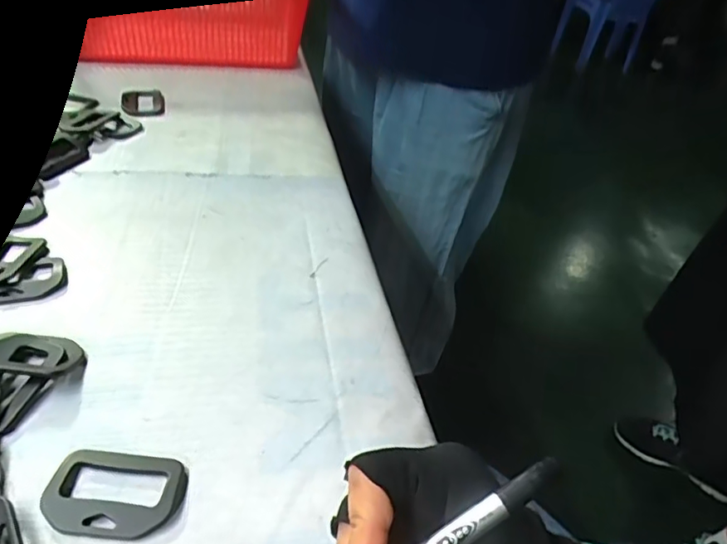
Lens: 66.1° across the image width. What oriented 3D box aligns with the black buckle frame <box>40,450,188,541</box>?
[{"bbox_3d":[-0.120,0.106,0.271,0.062,0.006,0.042,7,39,-1],"label":"black buckle frame"}]

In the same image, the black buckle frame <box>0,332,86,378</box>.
[{"bbox_3d":[-0.194,0.048,0.321,0.058,0.010,0.039,10,23,-7],"label":"black buckle frame"}]

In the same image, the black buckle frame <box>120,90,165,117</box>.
[{"bbox_3d":[-0.238,-0.184,0.604,0.043,0.006,0.072,-7,41,-18],"label":"black buckle frame"}]

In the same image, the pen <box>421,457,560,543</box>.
[{"bbox_3d":[0.023,0.106,0.207,0.121,0.007,0.009,-33,49,-6],"label":"pen"}]

